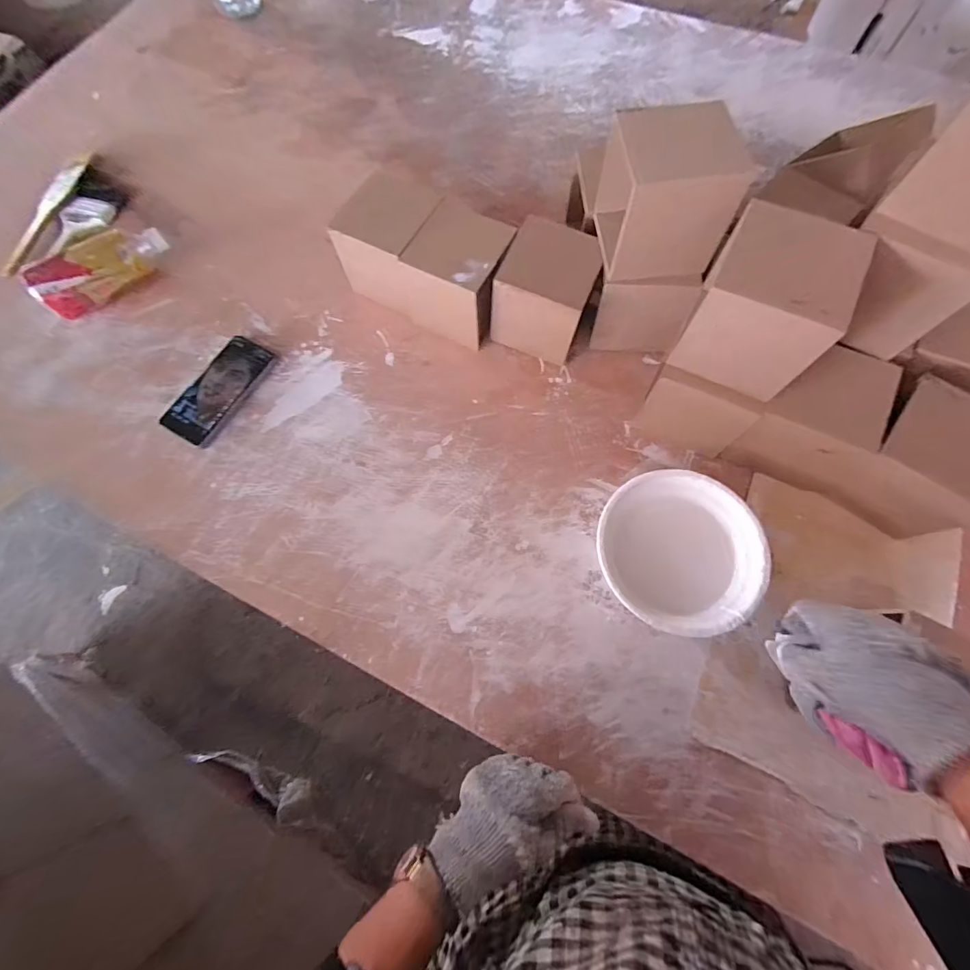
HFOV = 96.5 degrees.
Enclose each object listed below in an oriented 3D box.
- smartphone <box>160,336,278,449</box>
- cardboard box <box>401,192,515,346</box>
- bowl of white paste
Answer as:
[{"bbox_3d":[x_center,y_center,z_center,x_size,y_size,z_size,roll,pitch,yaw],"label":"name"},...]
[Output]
[{"bbox_3d":[-0.359,-0.131,0.588,0.083,0.014,0.158,29,74,11],"label":"smartphone"},{"bbox_3d":[-0.028,-0.271,0.569,0.122,0.122,0.128,23,73,10],"label":"cardboard box"},{"bbox_3d":[0.207,0.074,0.477,0.168,0.056,0.166,-1,70,1],"label":"bowl of white paste"}]

